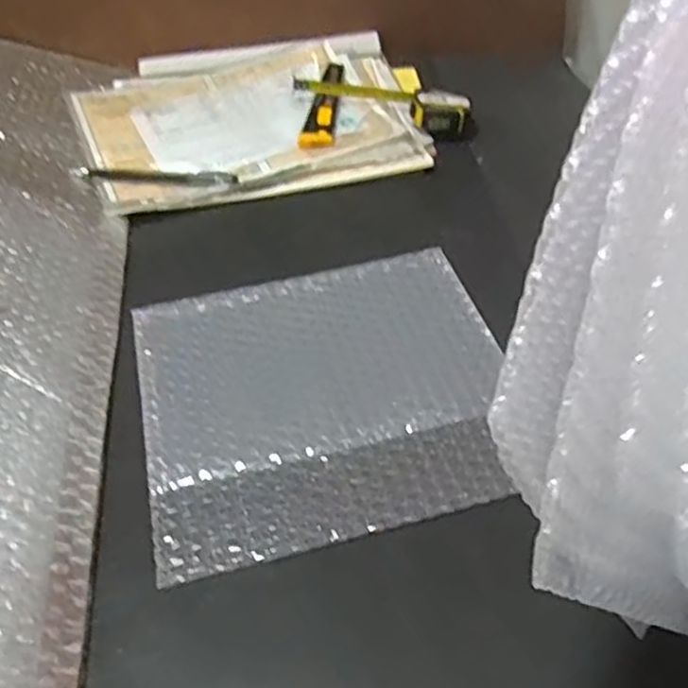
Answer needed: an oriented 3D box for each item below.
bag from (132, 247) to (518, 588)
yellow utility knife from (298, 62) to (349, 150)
[{"bbox_3d":[-0.013,0.027,0.502,0.246,0.010,0.235,-12,45,-9],"label":"bag"},{"bbox_3d":[-0.017,-0.258,0.767,0.035,0.011,0.180,5,45,8],"label":"yellow utility knife"}]

